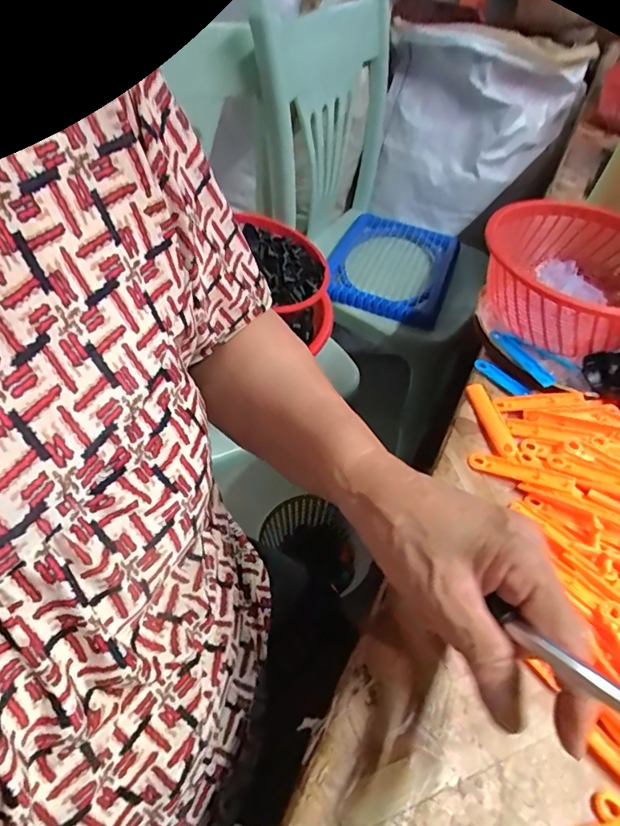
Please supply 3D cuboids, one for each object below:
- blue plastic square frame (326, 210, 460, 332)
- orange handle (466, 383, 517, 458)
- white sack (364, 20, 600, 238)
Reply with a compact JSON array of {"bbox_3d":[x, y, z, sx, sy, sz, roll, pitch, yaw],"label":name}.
[{"bbox_3d":[0.167,-0.299,1.054,0.244,0.063,0.304,20,47,8],"label":"blue plastic square frame"},{"bbox_3d":[0.151,0.005,0.421,0.017,0.005,0.080,-1,48,-12],"label":"orange handle"},{"bbox_3d":[0.354,-0.592,1.076,0.391,0.352,0.225,6,46,-5],"label":"white sack"}]

